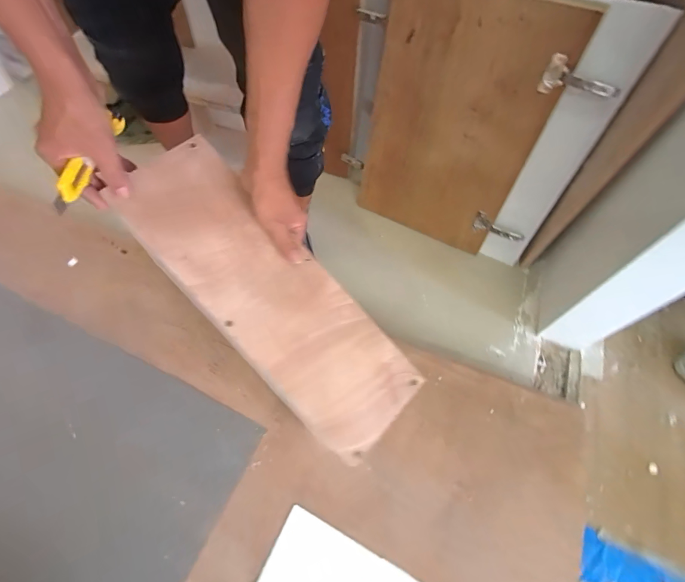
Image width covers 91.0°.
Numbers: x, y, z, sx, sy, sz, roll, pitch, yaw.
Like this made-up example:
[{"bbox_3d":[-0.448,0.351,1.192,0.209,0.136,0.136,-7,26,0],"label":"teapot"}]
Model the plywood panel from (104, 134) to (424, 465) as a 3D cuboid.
[{"bbox_3d":[-0.093,0.004,0.421,0.145,0.018,0.435,-43,90,-18],"label":"plywood panel"}]

